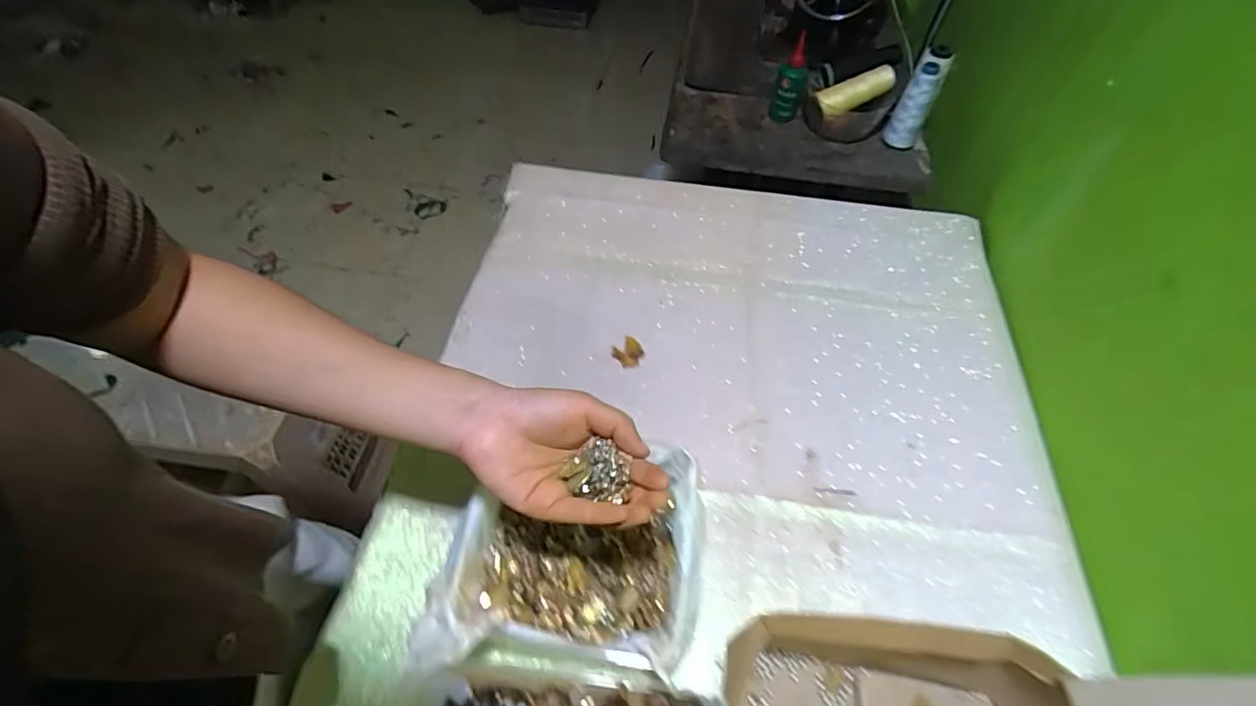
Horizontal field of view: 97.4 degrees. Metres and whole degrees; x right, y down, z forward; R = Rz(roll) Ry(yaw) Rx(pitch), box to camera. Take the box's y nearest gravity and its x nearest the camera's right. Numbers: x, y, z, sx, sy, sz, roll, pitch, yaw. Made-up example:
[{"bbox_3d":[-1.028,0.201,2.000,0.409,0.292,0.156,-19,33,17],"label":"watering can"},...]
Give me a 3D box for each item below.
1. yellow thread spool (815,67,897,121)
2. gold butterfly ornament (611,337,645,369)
[{"bbox_3d":[0.326,-0.377,0.790,0.107,0.031,0.035,-22,54,10],"label":"yellow thread spool"},{"bbox_3d":[0.001,-0.001,0.592,0.033,0.004,0.031,-36,61,-23],"label":"gold butterfly ornament"}]

